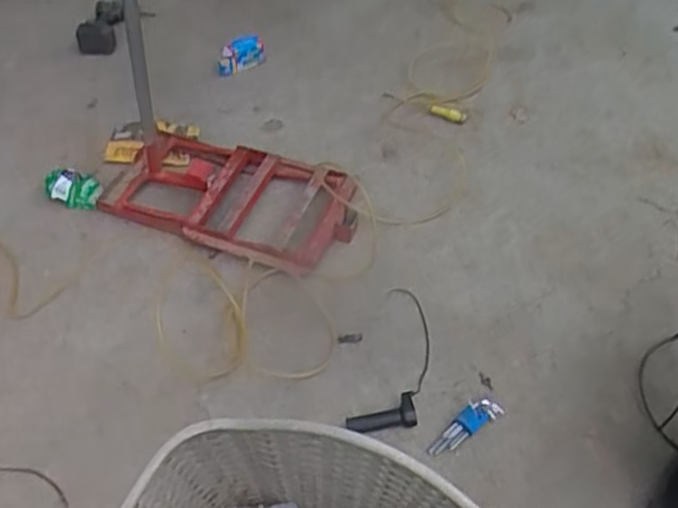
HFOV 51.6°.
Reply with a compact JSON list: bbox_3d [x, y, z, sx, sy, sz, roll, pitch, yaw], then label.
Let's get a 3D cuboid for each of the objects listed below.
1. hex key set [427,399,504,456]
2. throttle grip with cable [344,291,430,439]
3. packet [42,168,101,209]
[{"bbox_3d":[0.242,0.340,1.374,0.181,0.020,0.050,-29,54,-23],"label":"hex key set"},{"bbox_3d":[0.130,0.211,1.472,0.127,0.031,0.371,12,49,10],"label":"throttle grip with cable"},{"bbox_3d":[-0.681,-0.168,1.790,0.136,0.104,0.068,-15,50,-13],"label":"packet"}]

